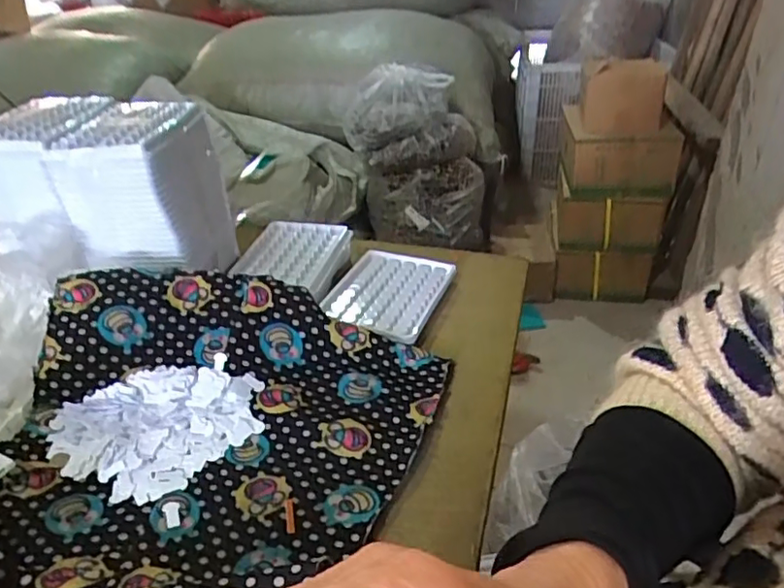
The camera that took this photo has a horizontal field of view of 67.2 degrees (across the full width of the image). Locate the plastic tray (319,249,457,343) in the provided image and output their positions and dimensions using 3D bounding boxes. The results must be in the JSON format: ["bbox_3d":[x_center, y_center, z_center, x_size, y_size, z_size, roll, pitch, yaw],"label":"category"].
[{"bbox_3d":[-0.006,0.001,0.549,0.097,0.016,0.132,11,34,18],"label":"plastic tray"}]

